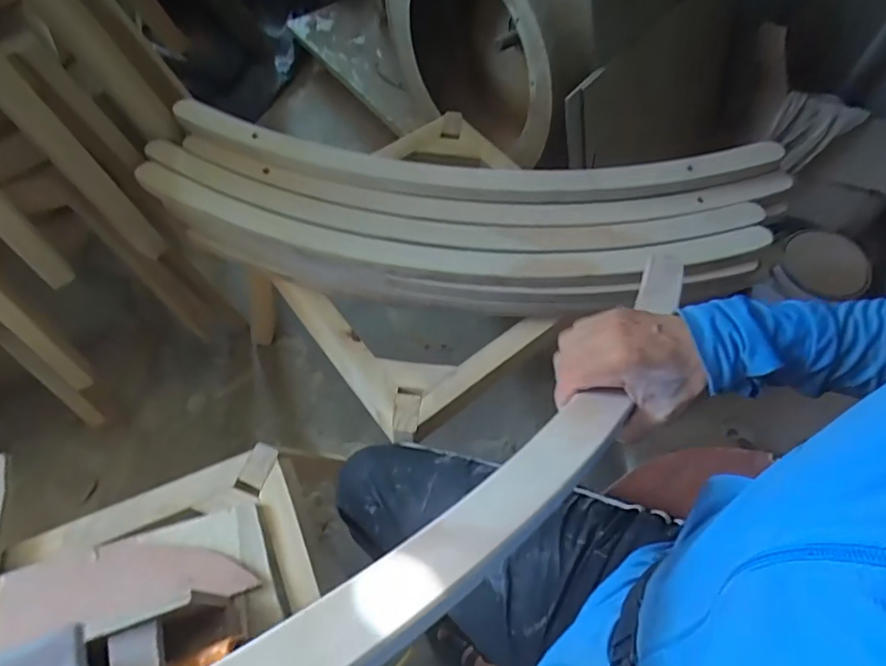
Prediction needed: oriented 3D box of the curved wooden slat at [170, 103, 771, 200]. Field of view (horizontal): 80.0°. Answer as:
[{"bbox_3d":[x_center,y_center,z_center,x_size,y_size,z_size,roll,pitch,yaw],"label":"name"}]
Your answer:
[{"bbox_3d":[0.064,-0.251,0.760,0.889,0.034,0.130,3,56,-3],"label":"curved wooden slat"}]

